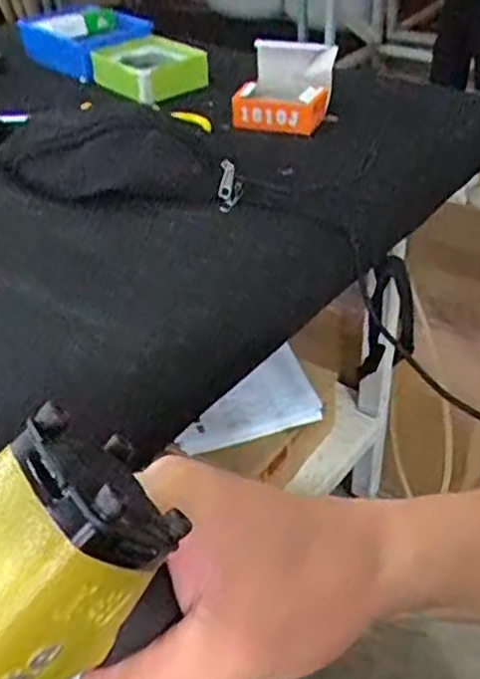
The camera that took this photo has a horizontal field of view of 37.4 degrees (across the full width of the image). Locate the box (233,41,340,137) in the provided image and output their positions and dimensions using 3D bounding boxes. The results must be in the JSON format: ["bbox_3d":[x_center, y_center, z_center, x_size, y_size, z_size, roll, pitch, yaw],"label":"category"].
[{"bbox_3d":[0.060,-0.329,0.913,0.120,0.083,0.118,9,40,17],"label":"box"}]

